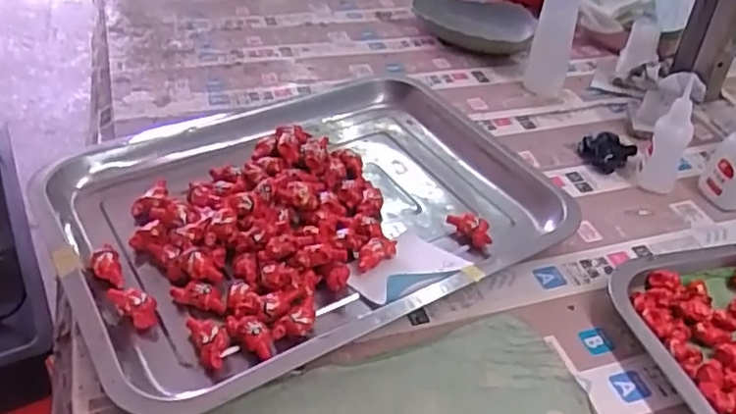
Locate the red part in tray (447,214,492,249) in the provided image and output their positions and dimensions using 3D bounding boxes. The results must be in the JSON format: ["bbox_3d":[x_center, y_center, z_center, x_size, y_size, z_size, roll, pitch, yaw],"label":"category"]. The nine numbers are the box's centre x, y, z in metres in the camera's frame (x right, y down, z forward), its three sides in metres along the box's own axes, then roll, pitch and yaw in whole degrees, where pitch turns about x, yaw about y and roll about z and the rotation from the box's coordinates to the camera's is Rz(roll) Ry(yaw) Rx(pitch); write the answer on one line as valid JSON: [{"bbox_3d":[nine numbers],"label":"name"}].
[{"bbox_3d":[0.075,0.016,0.485,0.035,0.015,0.018,26,44,25],"label":"red part in tray"}]

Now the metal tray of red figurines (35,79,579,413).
[{"bbox_3d":[-0.042,-0.004,0.496,0.355,0.029,0.260,-21,45,-27],"label":"metal tray of red figurines"}]

